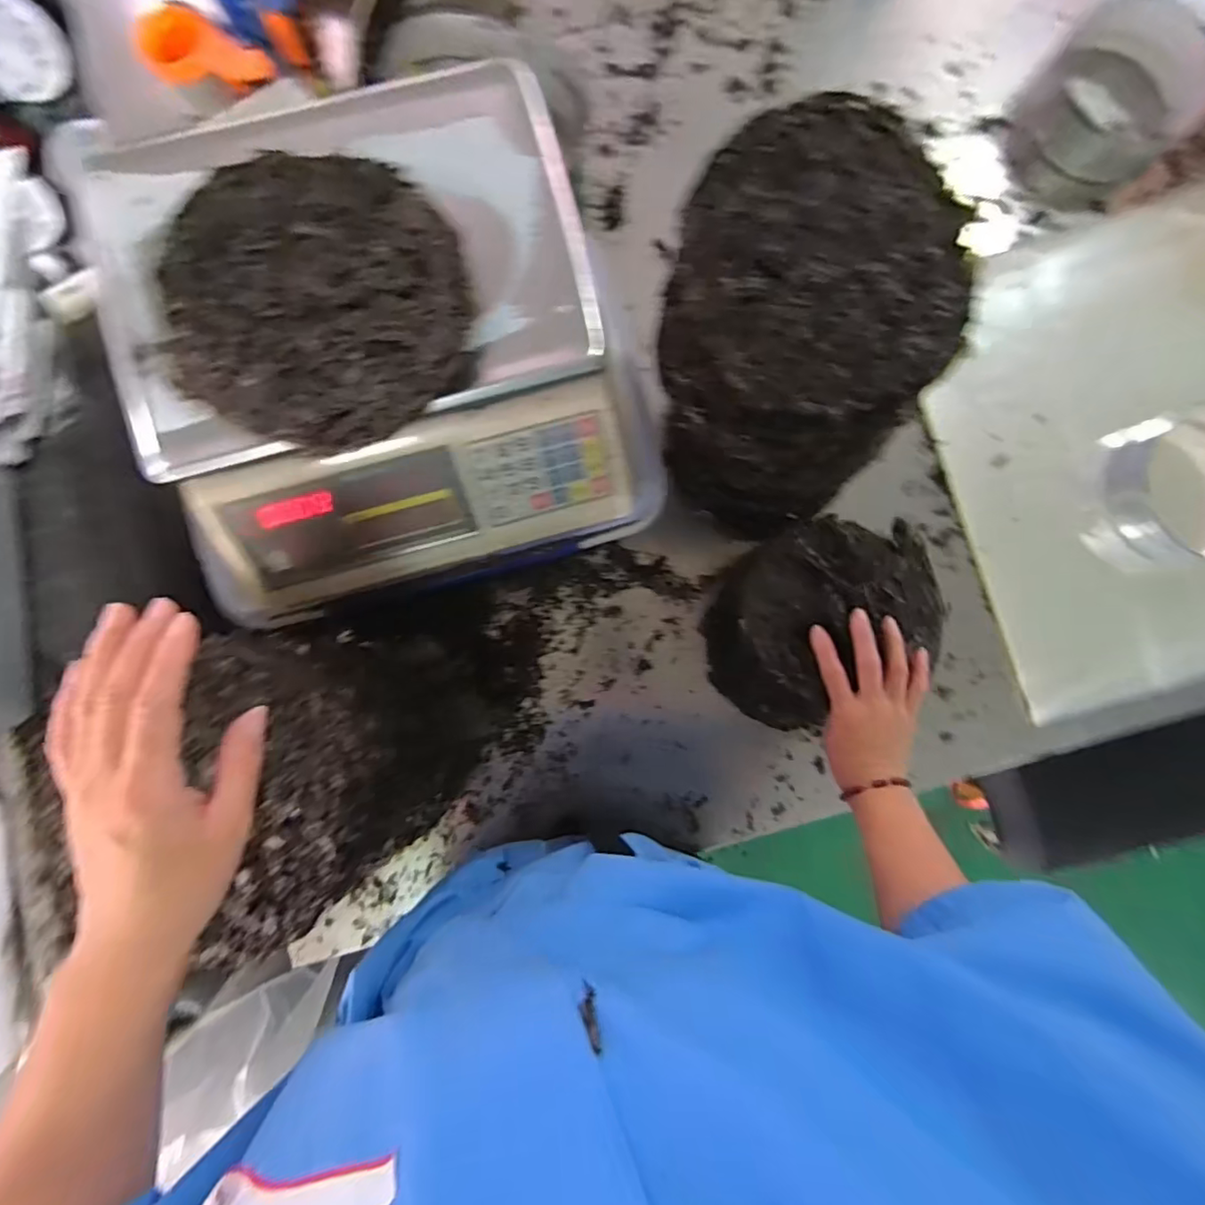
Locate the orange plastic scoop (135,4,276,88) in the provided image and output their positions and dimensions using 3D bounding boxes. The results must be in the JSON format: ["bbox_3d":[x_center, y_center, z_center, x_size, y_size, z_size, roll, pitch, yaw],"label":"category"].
[{"bbox_3d":[-0.438,-0.612,0.642,0.132,0.032,0.061,4,87,-1],"label":"orange plastic scoop"}]

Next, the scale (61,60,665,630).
[{"bbox_3d":[-0.161,-0.187,0.473,0.373,0.171,0.329,-13,87,-2],"label":"scale"}]

